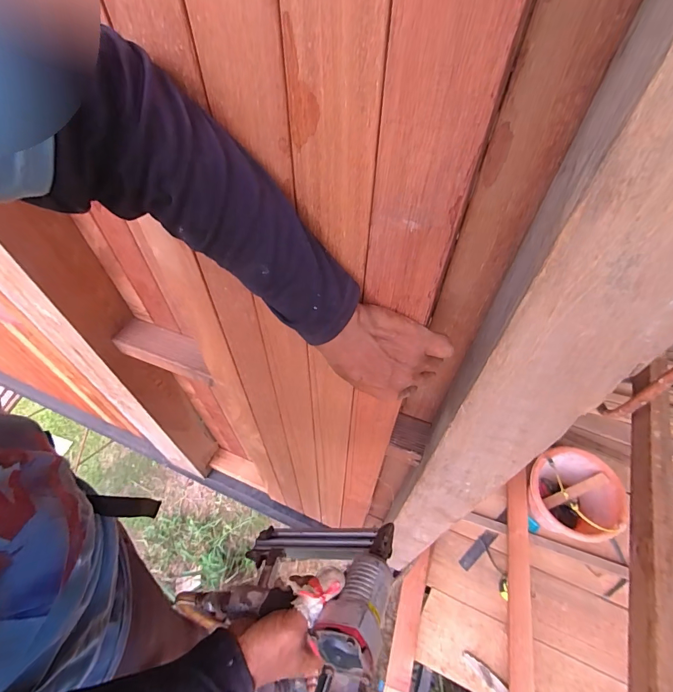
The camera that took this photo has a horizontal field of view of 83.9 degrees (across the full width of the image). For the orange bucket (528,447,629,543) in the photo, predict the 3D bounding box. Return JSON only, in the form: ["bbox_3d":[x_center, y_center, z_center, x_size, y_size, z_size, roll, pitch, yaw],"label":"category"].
[{"bbox_3d":[0.747,0.485,1.202,0.264,0.188,0.259,0,54,0],"label":"orange bucket"}]

